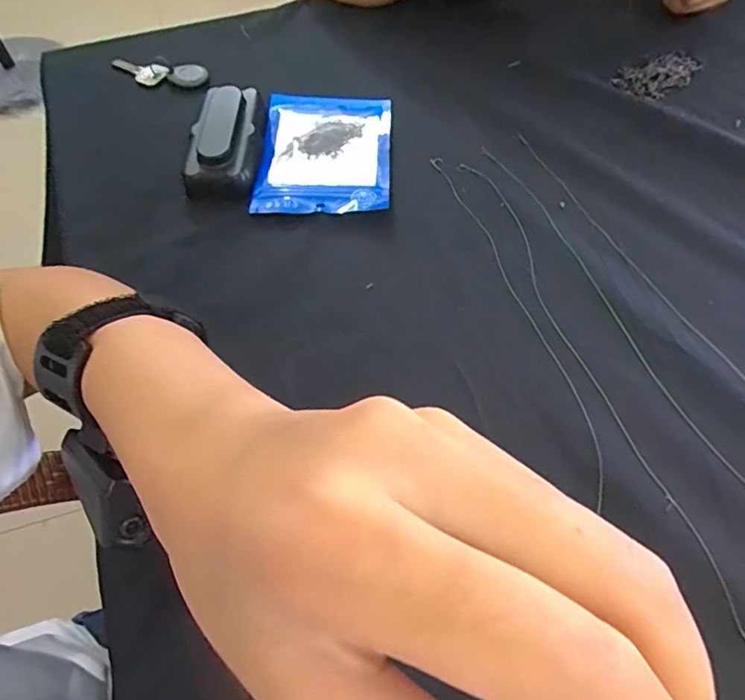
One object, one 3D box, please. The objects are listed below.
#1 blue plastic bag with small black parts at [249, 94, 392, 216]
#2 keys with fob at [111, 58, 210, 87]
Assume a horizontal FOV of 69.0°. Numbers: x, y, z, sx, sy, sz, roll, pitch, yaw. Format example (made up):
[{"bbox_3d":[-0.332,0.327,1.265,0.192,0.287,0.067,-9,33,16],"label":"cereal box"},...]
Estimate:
[{"bbox_3d":[-0.035,-0.153,0.416,0.097,0.008,0.132,2,58,1],"label":"blue plastic bag with small black parts"},{"bbox_3d":[-0.194,-0.251,0.487,0.094,0.013,0.031,11,59,7],"label":"keys with fob"}]

